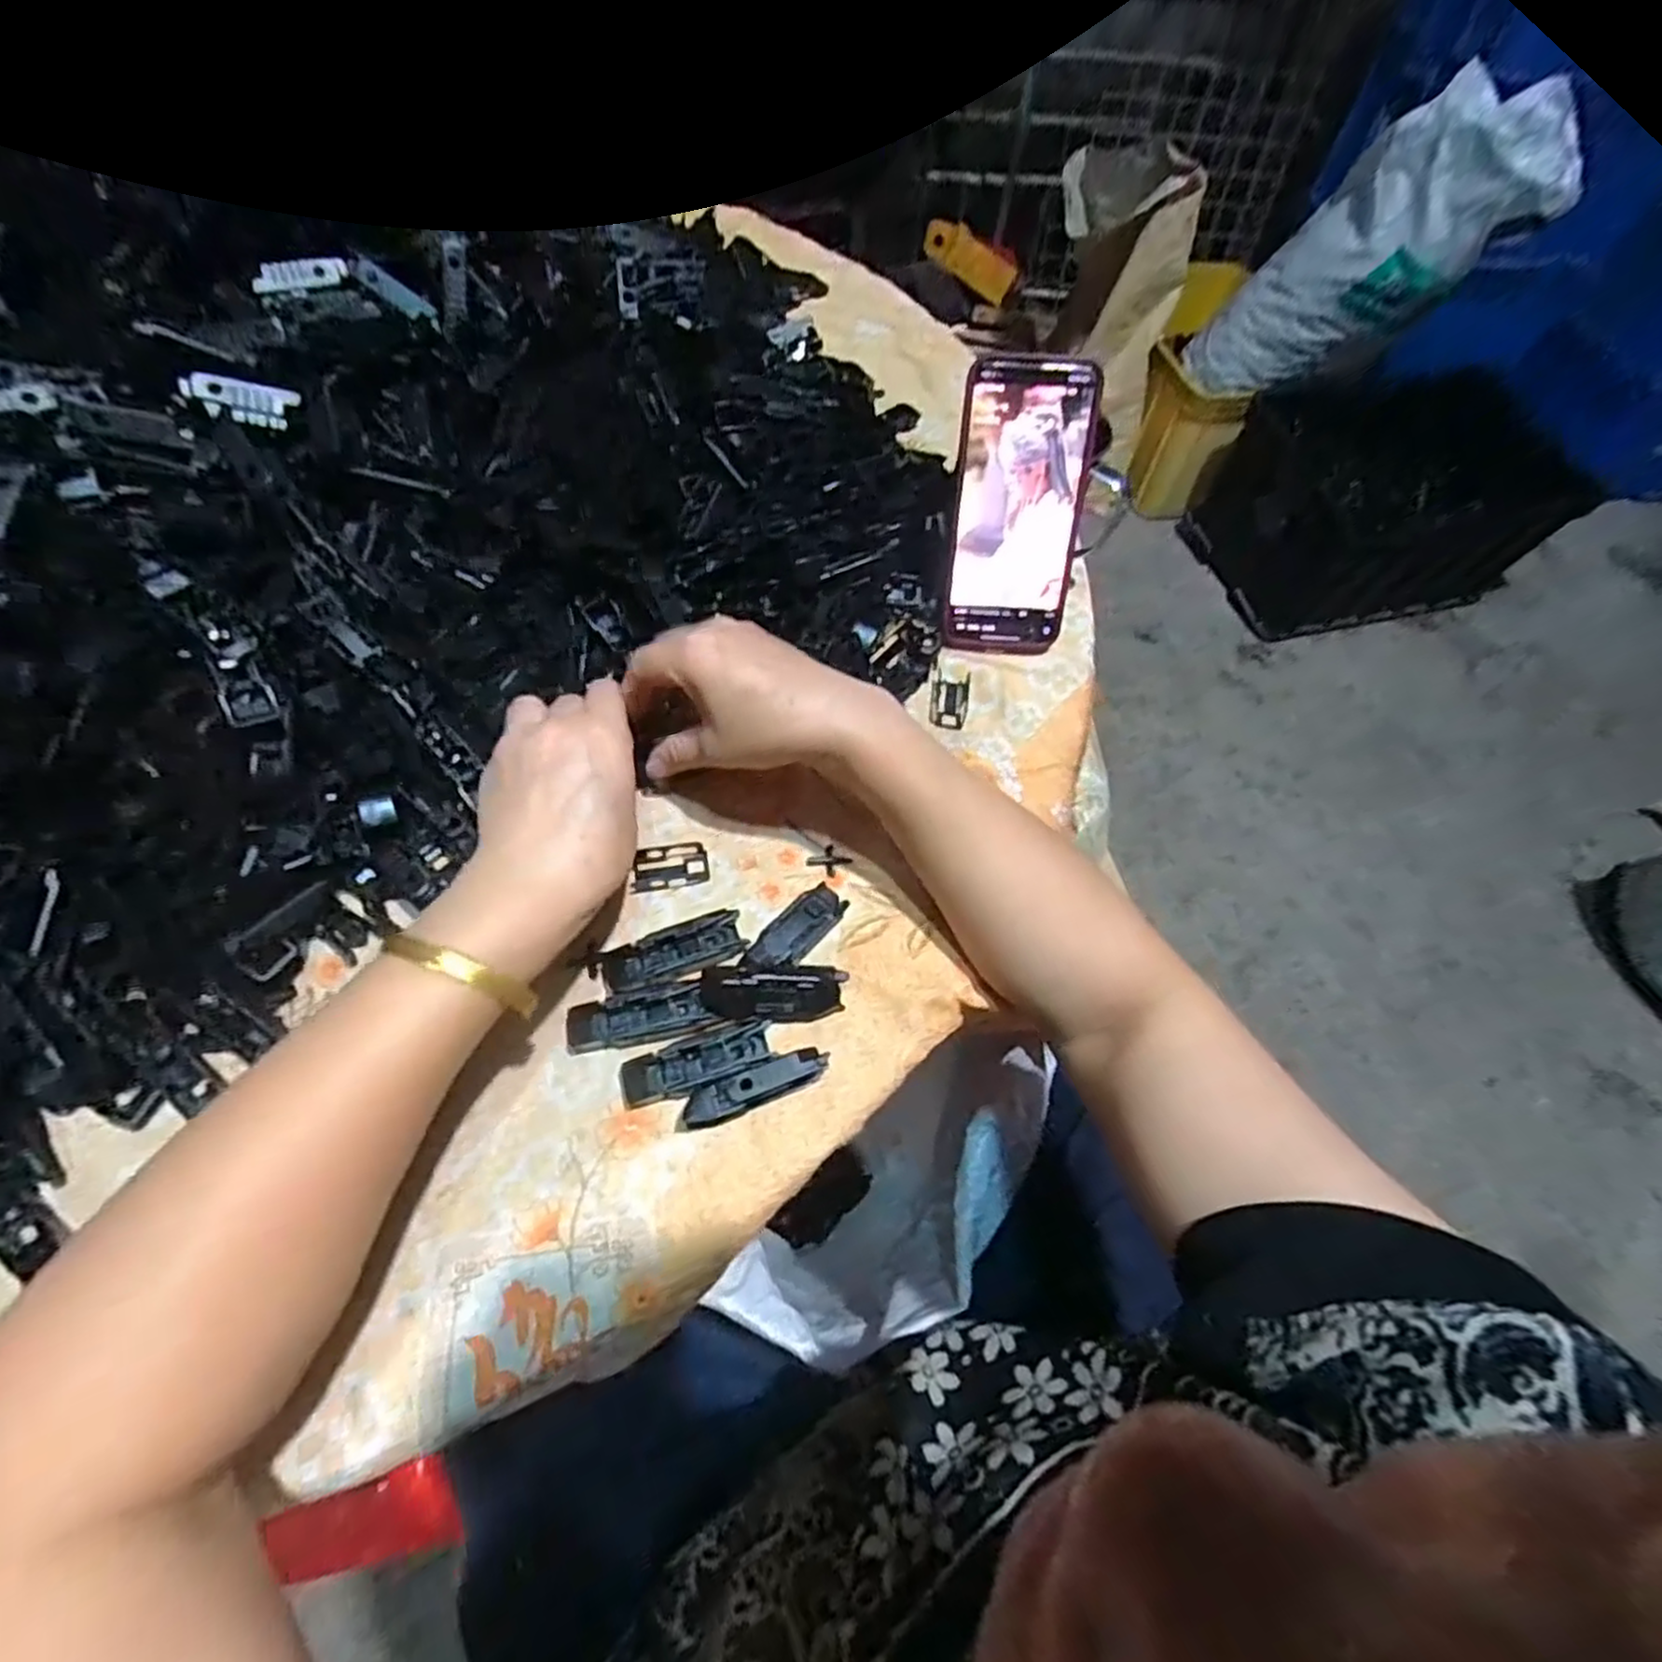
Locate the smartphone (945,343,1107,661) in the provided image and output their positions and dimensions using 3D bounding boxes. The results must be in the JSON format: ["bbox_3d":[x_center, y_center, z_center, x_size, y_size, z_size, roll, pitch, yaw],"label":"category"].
[{"bbox_3d":[0.114,-0.193,0.450,0.082,0.164,0.009,2,29,5],"label":"smartphone"}]

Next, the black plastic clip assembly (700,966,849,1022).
[{"bbox_3d":[-0.026,0.075,0.342,0.065,0.021,0.023,-2,60,-5],"label":"black plastic clip assembly"}]

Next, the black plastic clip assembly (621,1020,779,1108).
[{"bbox_3d":[-0.059,0.104,0.329,0.068,0.019,0.026,-17,63,-13],"label":"black plastic clip assembly"}]

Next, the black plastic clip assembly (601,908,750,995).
[{"bbox_3d":[-0.076,0.060,0.357,0.068,0.009,0.025,-20,64,-15],"label":"black plastic clip assembly"}]

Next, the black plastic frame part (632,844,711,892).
[{"bbox_3d":[-0.085,0.019,0.385,0.040,0.007,0.023,-11,61,-10],"label":"black plastic frame part"}]

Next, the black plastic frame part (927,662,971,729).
[{"bbox_3d":[0.074,-0.084,0.459,0.025,0.011,0.044,7,60,0],"label":"black plastic frame part"}]

